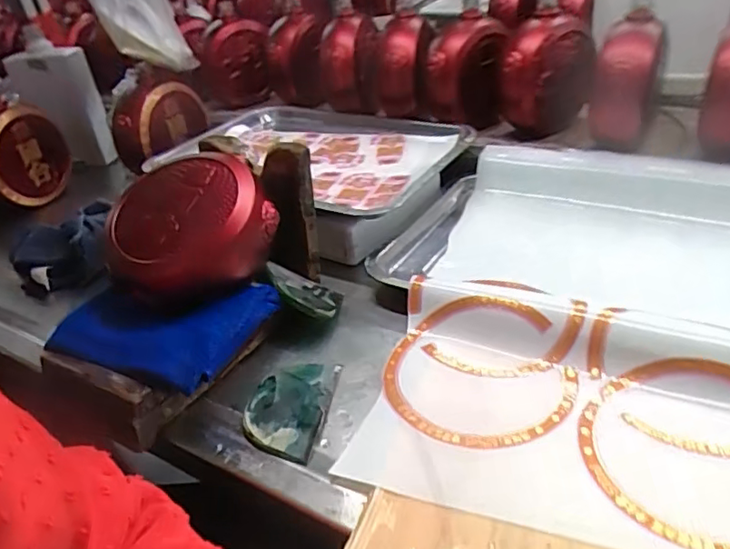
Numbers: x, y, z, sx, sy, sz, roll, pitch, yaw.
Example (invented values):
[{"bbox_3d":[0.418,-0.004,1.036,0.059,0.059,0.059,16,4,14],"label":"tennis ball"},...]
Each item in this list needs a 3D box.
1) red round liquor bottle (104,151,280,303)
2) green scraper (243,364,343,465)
[{"bbox_3d":[-0.148,-0.039,0.483,0.130,0.084,0.114,-15,36,-21],"label":"red round liquor bottle"},{"bbox_3d":[-0.055,0.096,0.426,0.057,0.009,0.095,5,34,8],"label":"green scraper"}]

